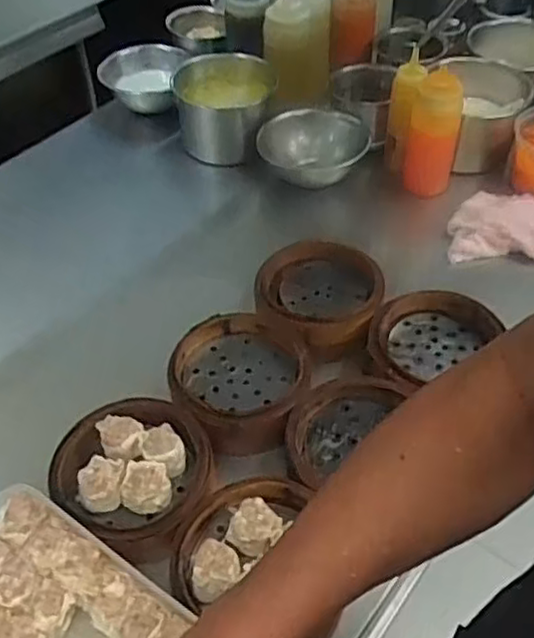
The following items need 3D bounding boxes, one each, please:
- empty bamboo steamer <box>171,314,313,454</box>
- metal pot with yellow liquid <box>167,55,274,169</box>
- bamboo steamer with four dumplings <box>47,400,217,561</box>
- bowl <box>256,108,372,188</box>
[{"bbox_3d":[-0.029,0.059,0.701,0.133,0.058,0.141,13,49,11],"label":"empty bamboo steamer"},{"bbox_3d":[-0.062,-0.320,1.034,0.149,0.111,0.133,-4,48,-3],"label":"metal pot with yellow liquid"},{"bbox_3d":[-0.117,0.148,0.631,0.134,0.069,0.144,0,48,0],"label":"bamboo steamer with four dumplings"},{"bbox_3d":[0.067,-0.228,0.984,0.153,0.082,0.153,0,48,0],"label":"bowl"}]

